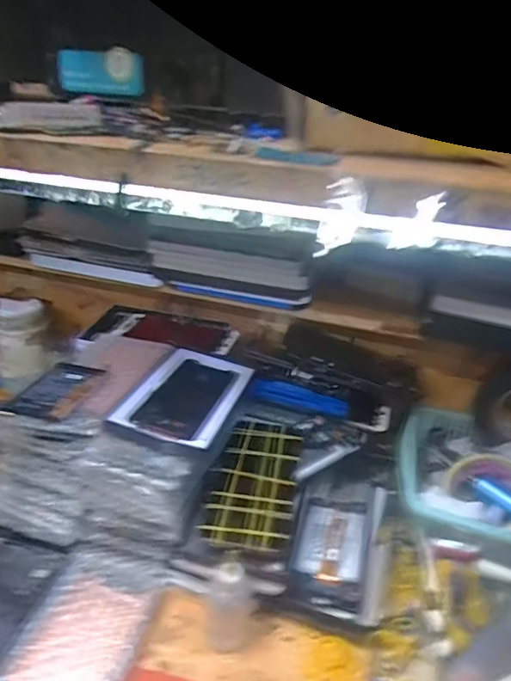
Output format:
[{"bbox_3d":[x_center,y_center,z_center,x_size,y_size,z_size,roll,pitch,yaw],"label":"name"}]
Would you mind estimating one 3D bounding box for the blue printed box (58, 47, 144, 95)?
[{"bbox_3d":[-0.104,-0.182,0.330,0.061,0.026,0.012,13,29,17],"label":"blue printed box"}]

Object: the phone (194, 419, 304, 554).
[{"bbox_3d":[0.002,0.136,0.484,0.077,0.017,0.162,8,28,7],"label":"phone"}]

